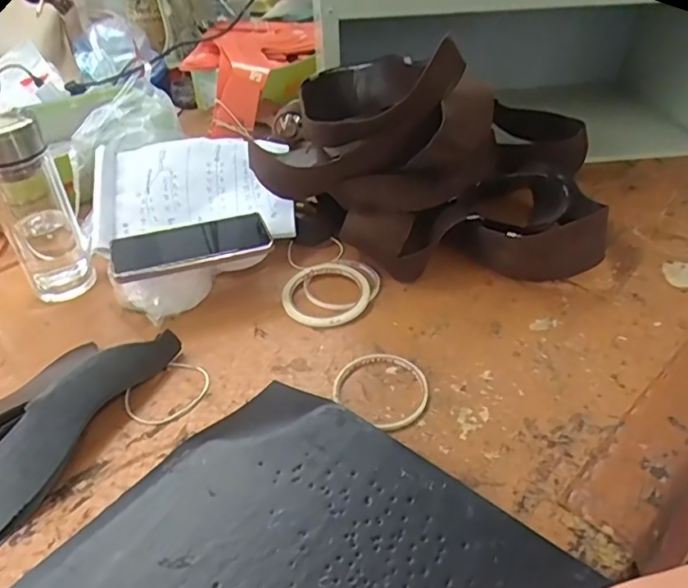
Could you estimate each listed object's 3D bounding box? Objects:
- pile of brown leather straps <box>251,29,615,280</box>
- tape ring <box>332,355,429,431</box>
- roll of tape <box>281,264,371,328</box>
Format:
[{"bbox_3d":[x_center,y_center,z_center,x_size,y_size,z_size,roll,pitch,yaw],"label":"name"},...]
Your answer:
[{"bbox_3d":[0.119,-0.197,0.694,0.368,0.215,0.332,5,40,10],"label":"pile of brown leather straps"},{"bbox_3d":[0.035,0.084,0.518,0.082,0.008,0.076,-2,40,2],"label":"tape ring"},{"bbox_3d":[-0.019,0.000,0.621,0.093,0.011,0.095,-2,40,2],"label":"roll of tape"}]

